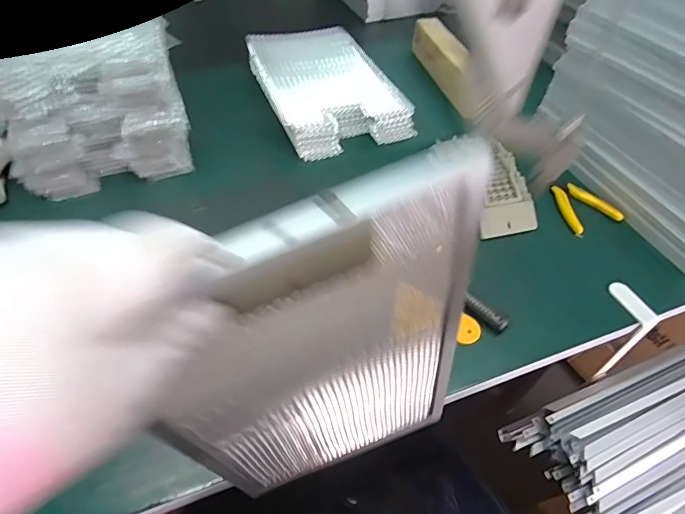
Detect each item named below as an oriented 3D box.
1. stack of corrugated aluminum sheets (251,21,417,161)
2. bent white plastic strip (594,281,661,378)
[{"bbox_3d":[-0.039,-0.326,0.803,0.220,0.052,0.361,-14,52,-14],"label":"stack of corrugated aluminum sheets"},{"bbox_3d":[0.356,0.096,0.566,0.021,0.130,0.067,-14,52,-14],"label":"bent white plastic strip"}]

